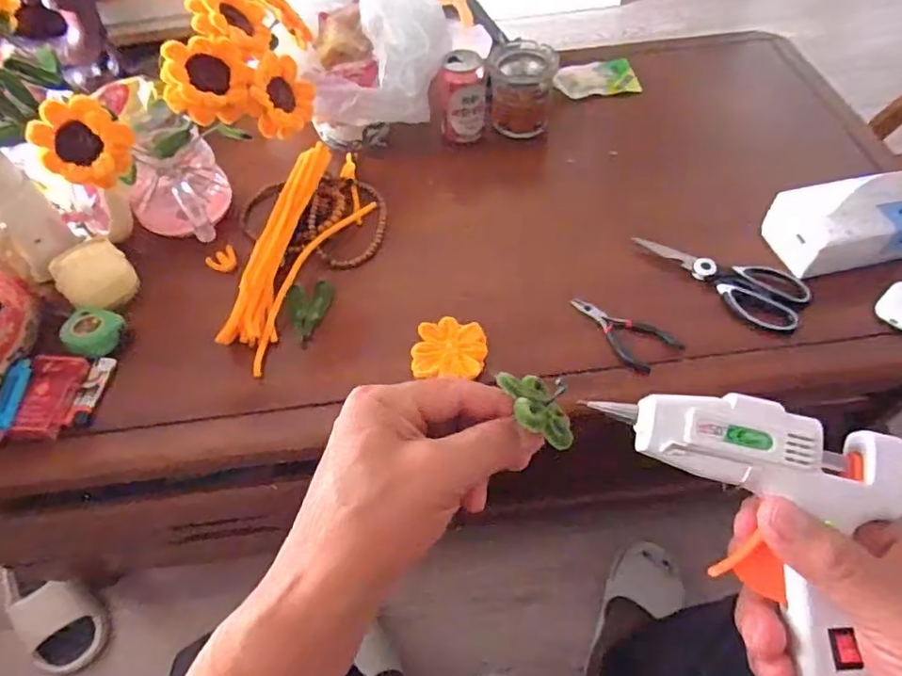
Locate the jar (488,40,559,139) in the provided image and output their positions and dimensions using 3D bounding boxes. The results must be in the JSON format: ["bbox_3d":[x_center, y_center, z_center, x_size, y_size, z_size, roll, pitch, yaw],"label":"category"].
[{"bbox_3d":[0.103,-0.367,0.866,0.093,0.105,0.092,-1,54,2],"label":"jar"}]

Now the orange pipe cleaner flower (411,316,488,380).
[{"bbox_3d":[-0.001,0.012,0.633,0.078,0.012,0.072,1,54,4],"label":"orange pipe cleaner flower"}]

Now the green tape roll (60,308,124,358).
[{"bbox_3d":[-0.413,-0.006,0.673,0.064,0.028,0.064,6,41,-5],"label":"green tape roll"}]

